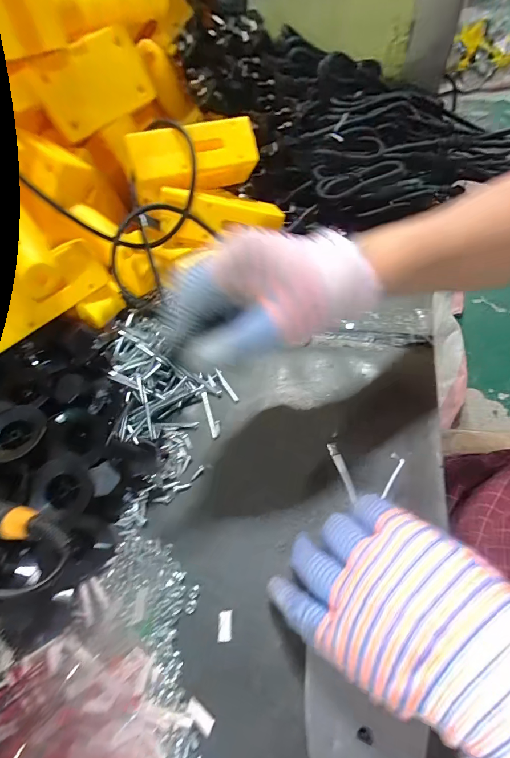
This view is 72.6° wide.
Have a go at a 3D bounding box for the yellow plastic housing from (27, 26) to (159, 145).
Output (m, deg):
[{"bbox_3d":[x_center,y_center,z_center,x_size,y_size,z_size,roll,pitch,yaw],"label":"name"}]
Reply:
[{"bbox_3d":[-0.152,-0.281,0.330,0.100,0.059,0.017,-38,40,-10],"label":"yellow plastic housing"}]

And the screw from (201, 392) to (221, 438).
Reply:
[{"bbox_3d":[-0.039,0.032,0.316,0.010,0.004,0.044,-18,59,-3],"label":"screw"}]

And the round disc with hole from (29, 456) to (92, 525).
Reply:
[{"bbox_3d":[-0.148,0.084,0.266,0.049,0.006,0.044,24,65,11],"label":"round disc with hole"}]

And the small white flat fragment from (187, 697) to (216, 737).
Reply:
[{"bbox_3d":[-0.033,0.206,0.212,0.019,0.004,0.008,36,70,25],"label":"small white flat fragment"}]

